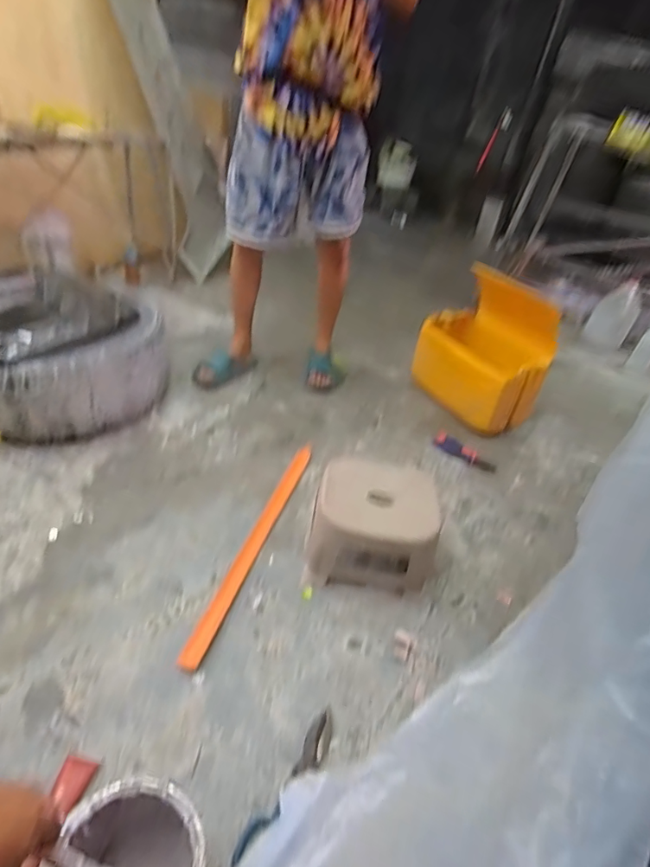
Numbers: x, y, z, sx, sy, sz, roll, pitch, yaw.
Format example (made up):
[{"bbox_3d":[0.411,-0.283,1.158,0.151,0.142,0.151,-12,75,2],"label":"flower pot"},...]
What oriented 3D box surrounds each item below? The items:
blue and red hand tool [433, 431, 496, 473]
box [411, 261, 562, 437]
[{"bbox_3d":[0.419,0.057,1.465,0.199,0.029,0.053,33,46,29],"label":"blue and red hand tool"},{"bbox_3d":[0.494,-0.287,1.593,0.261,0.413,0.432,-12,44,-25],"label":"box"}]

